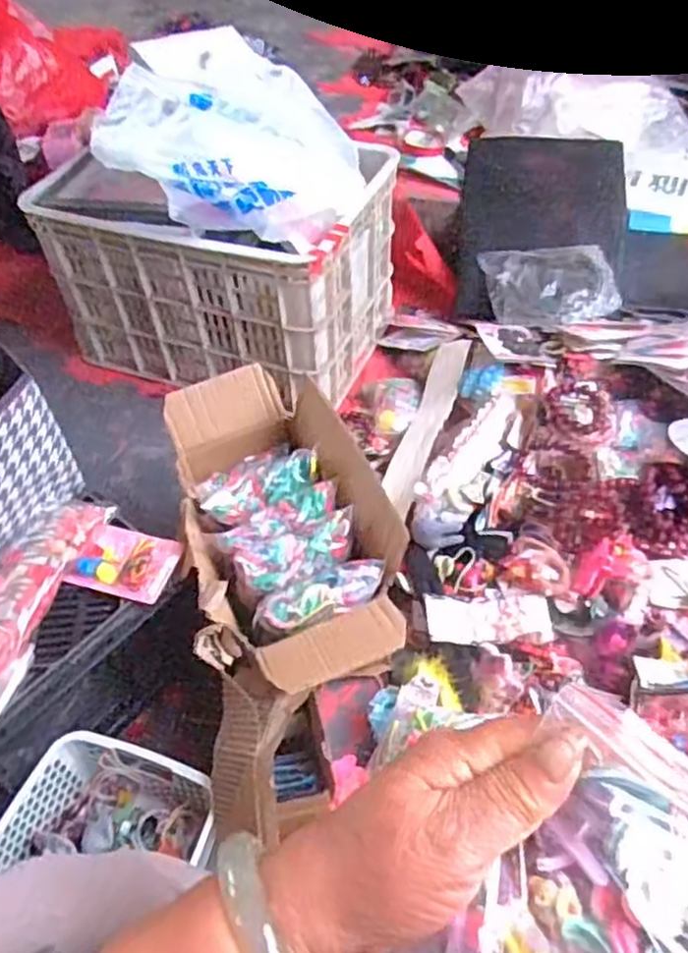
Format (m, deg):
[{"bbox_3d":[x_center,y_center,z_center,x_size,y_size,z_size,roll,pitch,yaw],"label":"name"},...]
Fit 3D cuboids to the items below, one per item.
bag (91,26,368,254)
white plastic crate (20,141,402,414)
[{"bbox_3d":[-0.141,-0.477,1.037,0.328,0.171,0.368,-2,49,1],"label":"bag"},{"bbox_3d":[-0.192,-0.349,1.209,0.466,0.292,0.319,16,51,16],"label":"white plastic crate"}]

